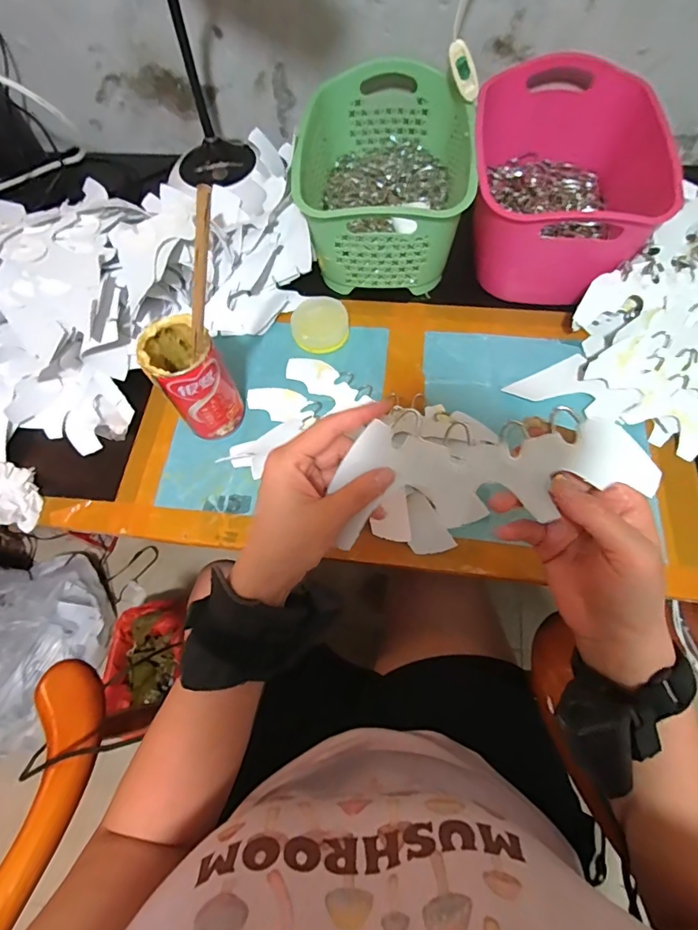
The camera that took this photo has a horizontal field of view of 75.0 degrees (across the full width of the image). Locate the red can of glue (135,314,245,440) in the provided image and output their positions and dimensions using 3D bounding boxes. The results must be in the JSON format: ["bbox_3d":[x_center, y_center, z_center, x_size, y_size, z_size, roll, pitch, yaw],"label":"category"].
[{"bbox_3d":[-0.155,-0.084,0.455,0.062,0.122,0.068,-1,66,2],"label":"red can of glue"}]

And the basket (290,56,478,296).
[{"bbox_3d":[0.043,-0.347,0.559,0.191,0.121,0.258,3,66,4],"label":"basket"}]

